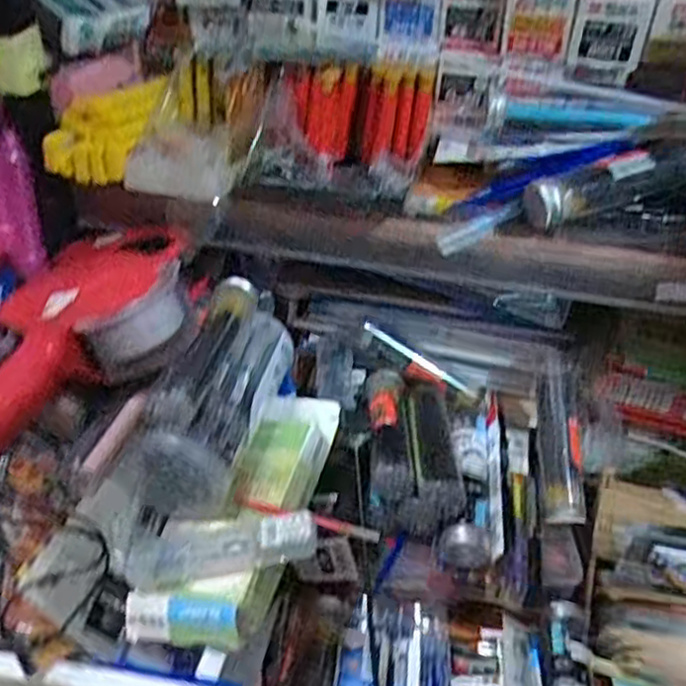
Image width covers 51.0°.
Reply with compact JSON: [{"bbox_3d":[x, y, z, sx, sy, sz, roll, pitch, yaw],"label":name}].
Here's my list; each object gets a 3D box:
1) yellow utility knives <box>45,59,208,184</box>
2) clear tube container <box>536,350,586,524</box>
[{"bbox_3d":[-0.152,-0.166,0.530,0.051,0.045,0.138,28,56,31],"label":"yellow utility knives"},{"bbox_3d":[0.174,0.076,0.582,0.030,0.029,0.136,1,69,-3],"label":"clear tube container"}]

